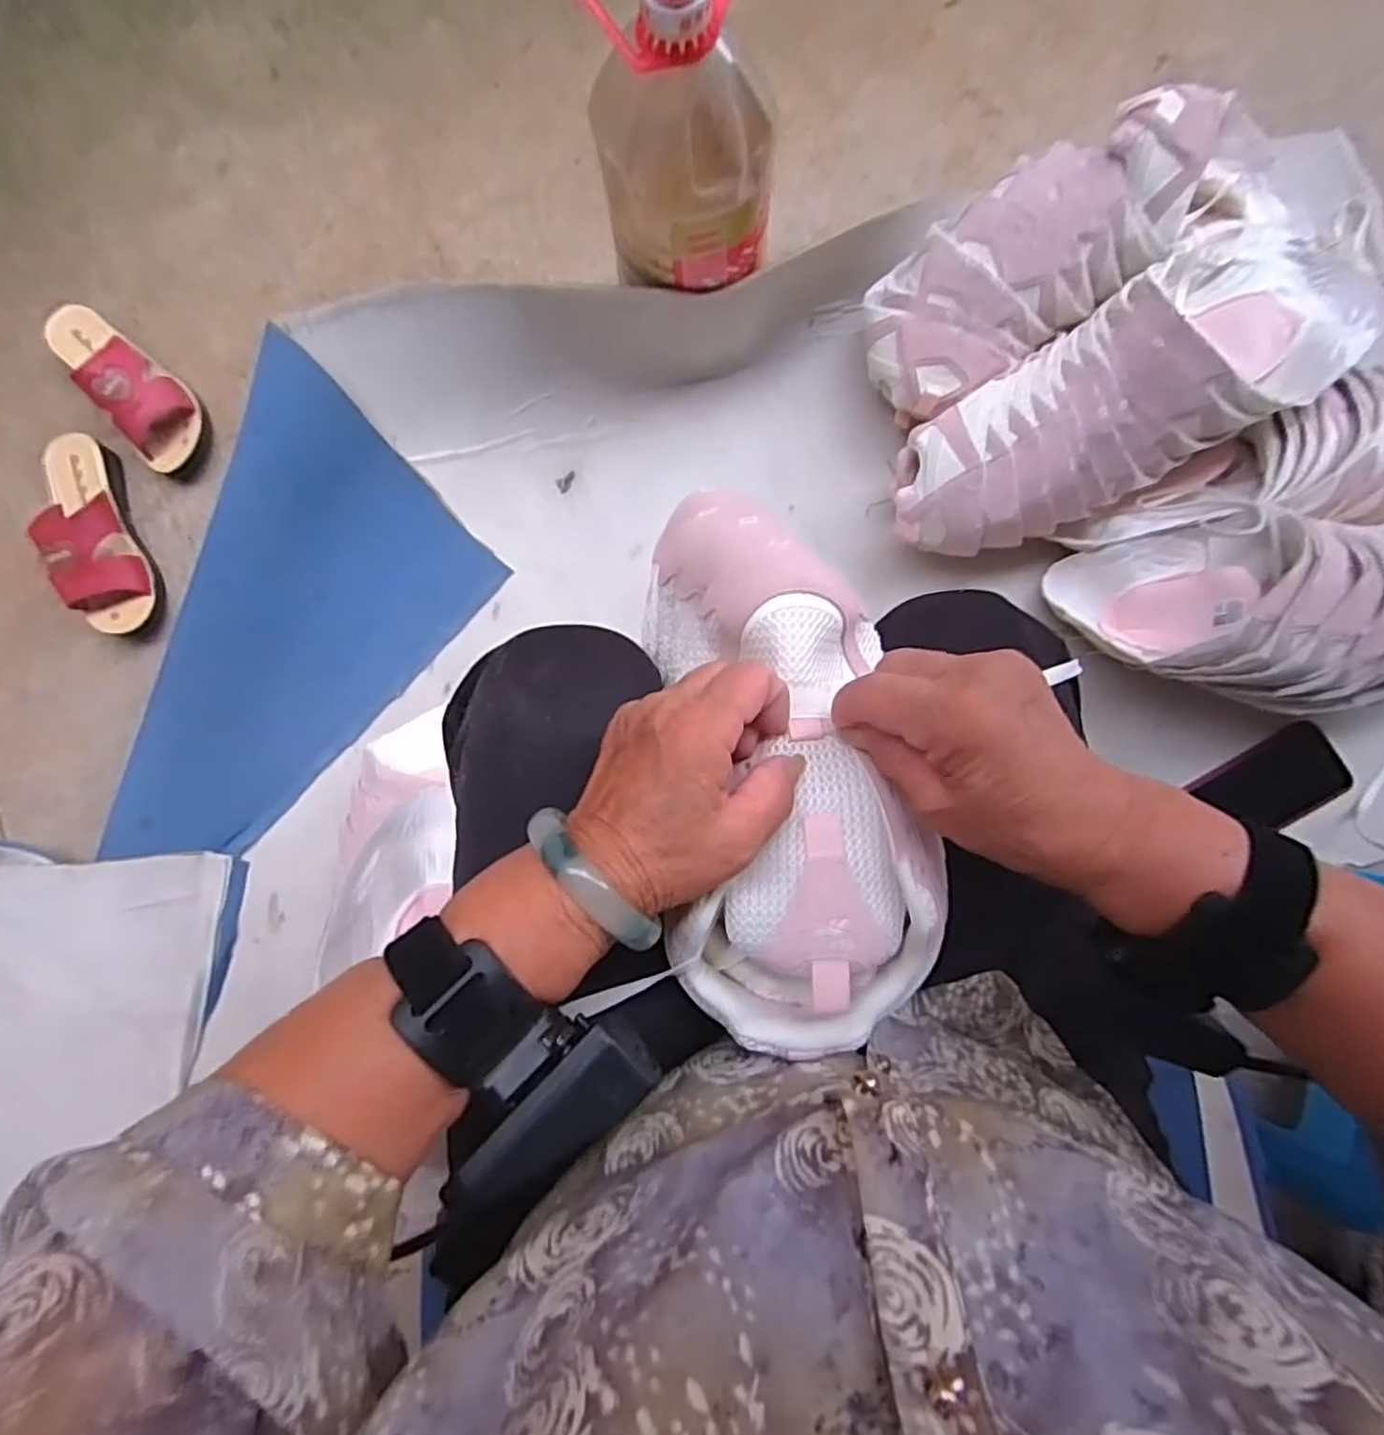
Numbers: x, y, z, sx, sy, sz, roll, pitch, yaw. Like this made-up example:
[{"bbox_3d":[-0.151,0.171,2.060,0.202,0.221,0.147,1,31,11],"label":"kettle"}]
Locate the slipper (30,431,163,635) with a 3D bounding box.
[{"bbox_3d":[-0.635,-0.195,0.760,0.077,0.063,0.215,-21,86,0],"label":"slipper"}]

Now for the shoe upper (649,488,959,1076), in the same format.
[{"bbox_3d":[0.038,0.009,0.337,0.115,0.068,0.269,-10,75,1],"label":"shoe upper"}]

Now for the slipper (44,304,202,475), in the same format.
[{"bbox_3d":[-0.622,-0.366,0.778,0.206,0.068,0.086,44,88,4],"label":"slipper"}]

